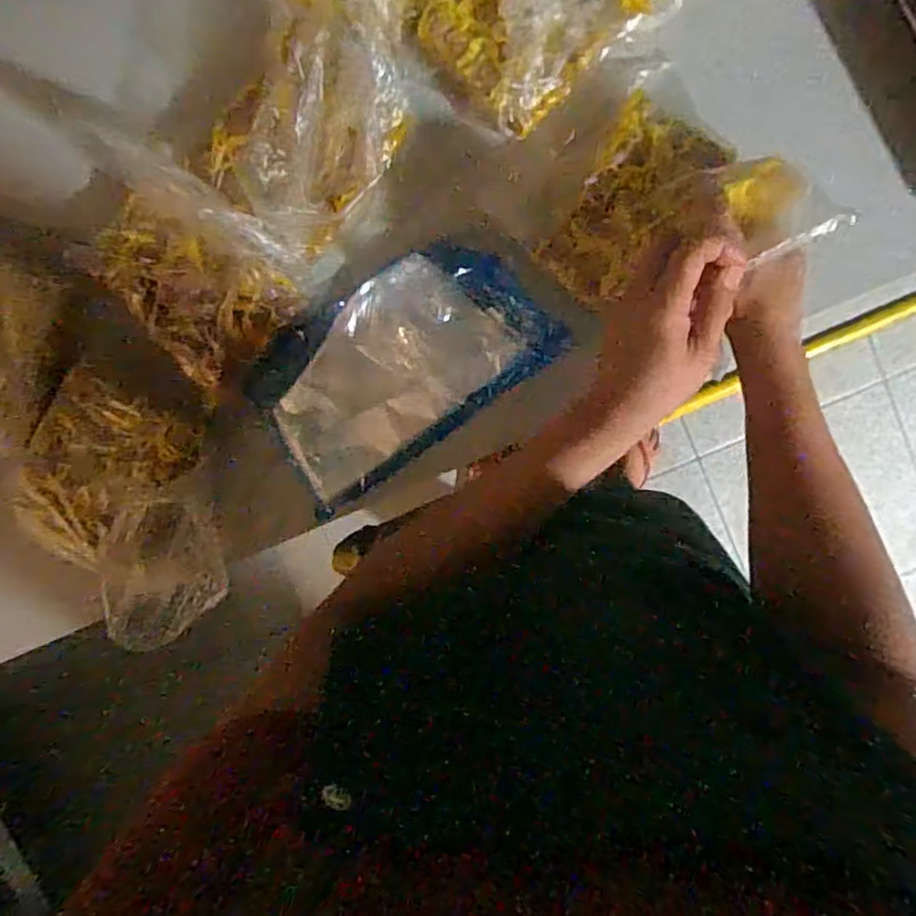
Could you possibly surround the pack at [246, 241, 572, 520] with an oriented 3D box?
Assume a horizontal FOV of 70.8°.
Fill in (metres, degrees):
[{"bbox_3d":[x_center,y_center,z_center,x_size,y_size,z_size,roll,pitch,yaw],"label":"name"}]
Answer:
[{"bbox_3d":[-0.051,-0.074,0.521,0.237,0.018,0.136,-35,95,7],"label":"pack"}]

